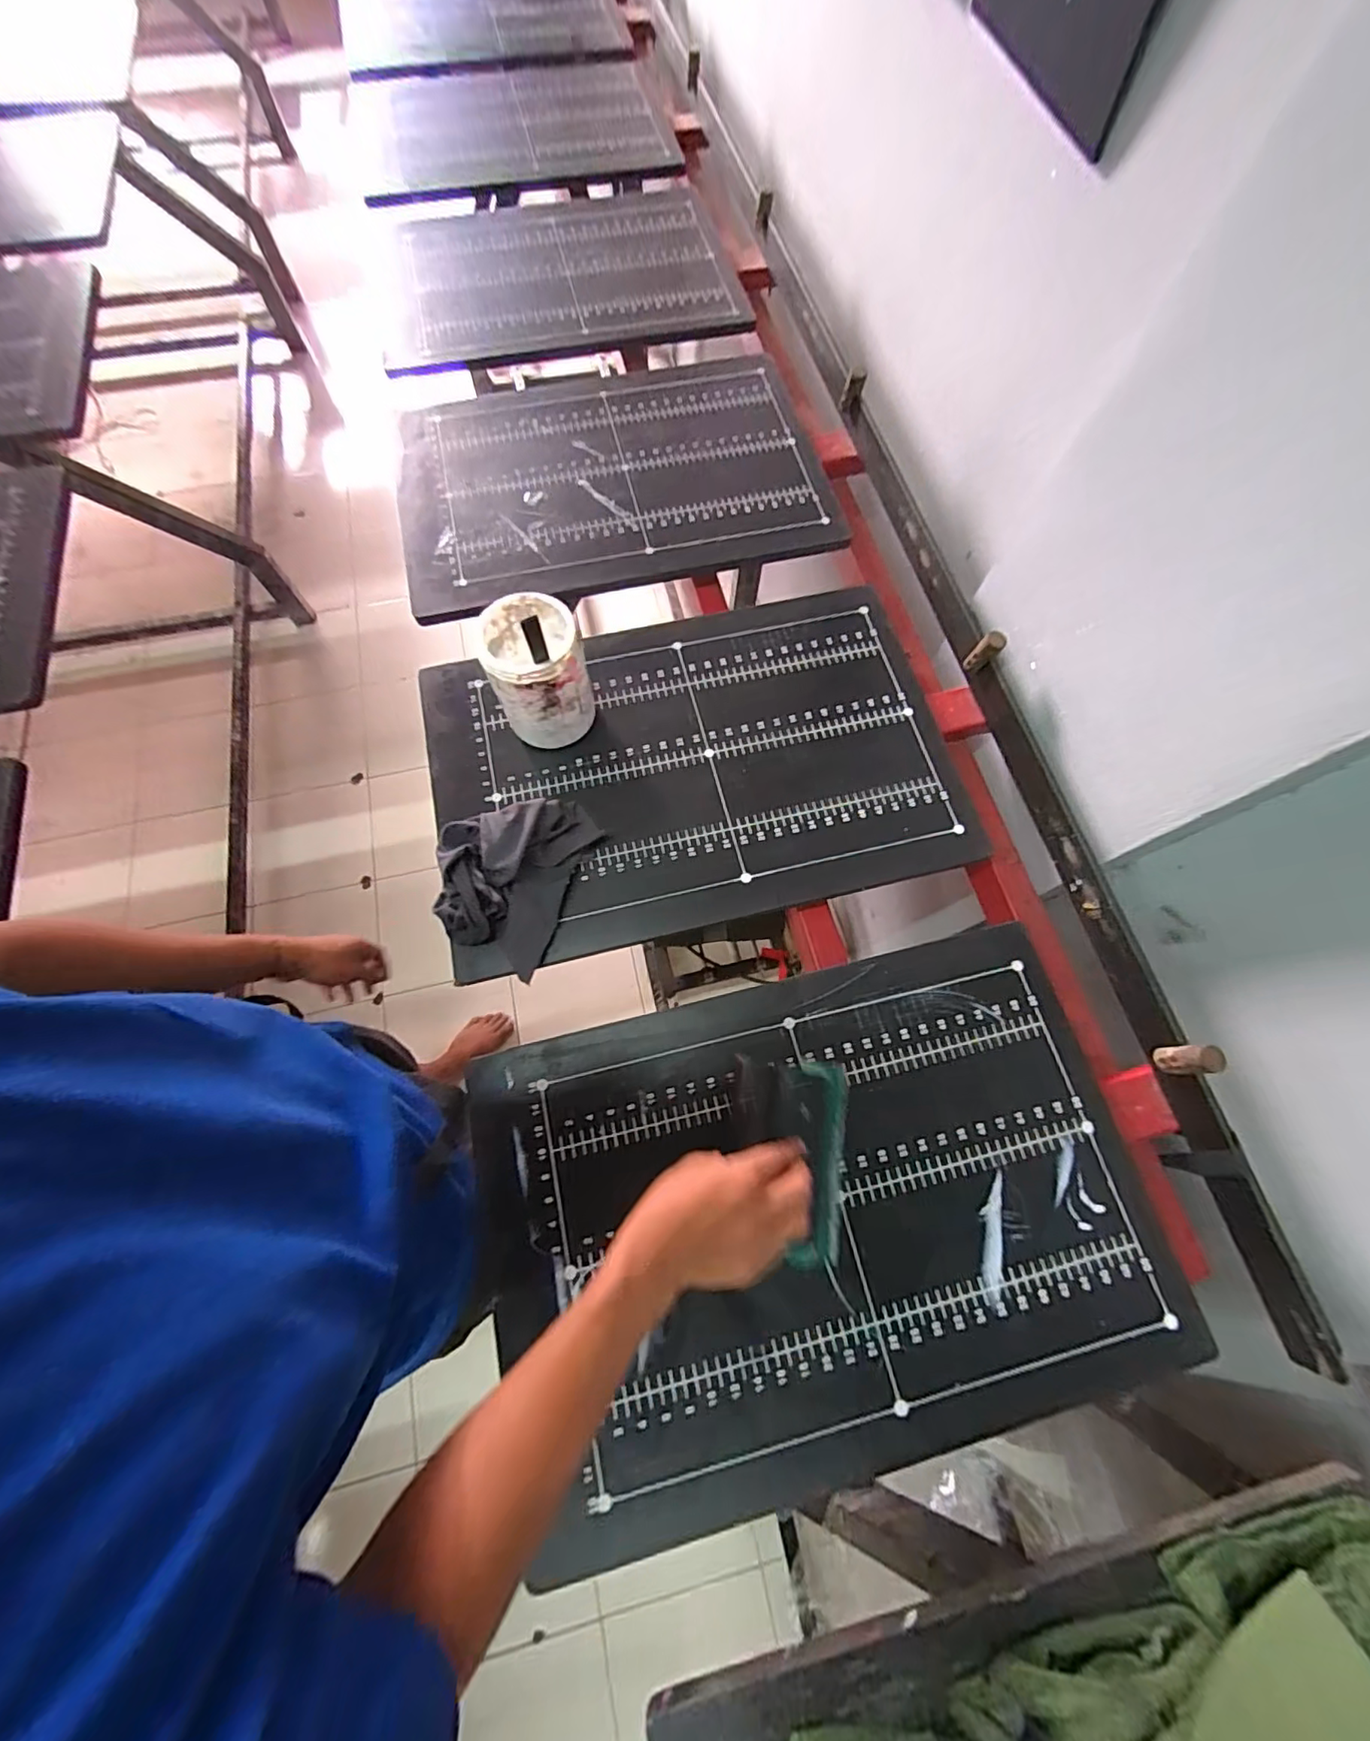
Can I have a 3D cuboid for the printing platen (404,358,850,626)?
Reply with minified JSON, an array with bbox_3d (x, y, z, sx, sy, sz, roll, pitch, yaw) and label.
[{"bbox_3d":[-0.104,-0.584,0.837,0.574,0.027,0.427,-11,70,-5],"label":"printing platen"}]

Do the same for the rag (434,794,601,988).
[{"bbox_3d":[-0.183,-0.006,0.598,0.139,0.056,0.185,23,71,7],"label":"rag"}]

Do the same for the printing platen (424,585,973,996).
[{"bbox_3d":[0.008,-0.128,0.675,0.573,0.014,0.387,-13,70,-6],"label":"printing platen"}]

